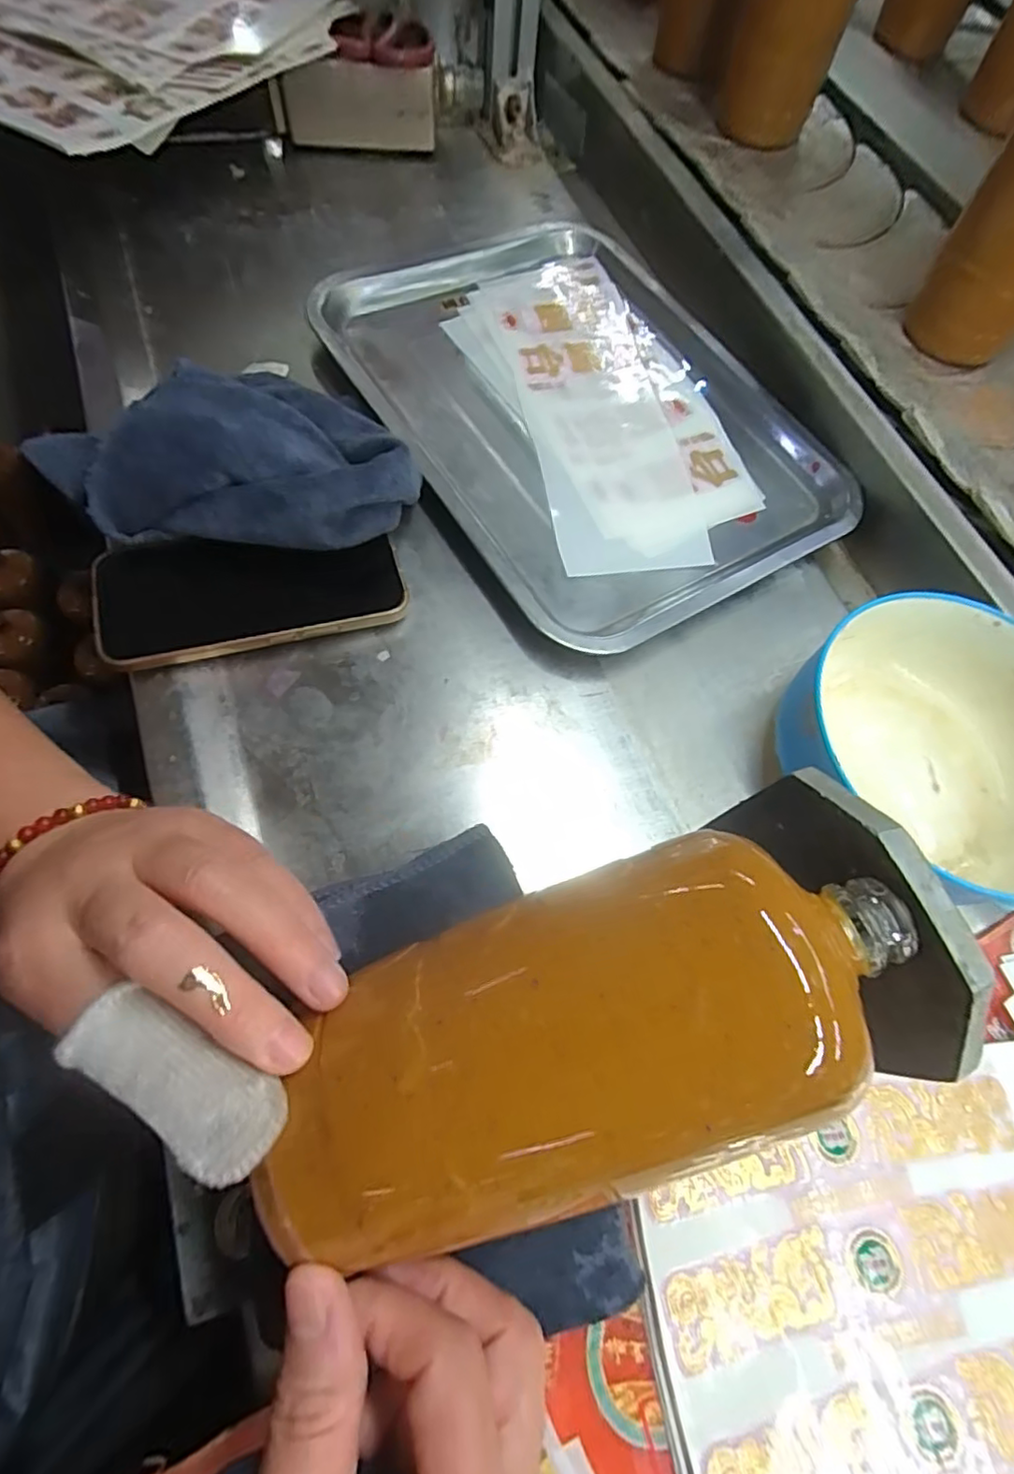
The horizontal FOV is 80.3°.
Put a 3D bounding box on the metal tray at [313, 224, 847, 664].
[{"bbox_3d":[0.052,-0.228,0.416,0.267,0.033,0.344,-29,73,-15],"label":"metal tray"}]

